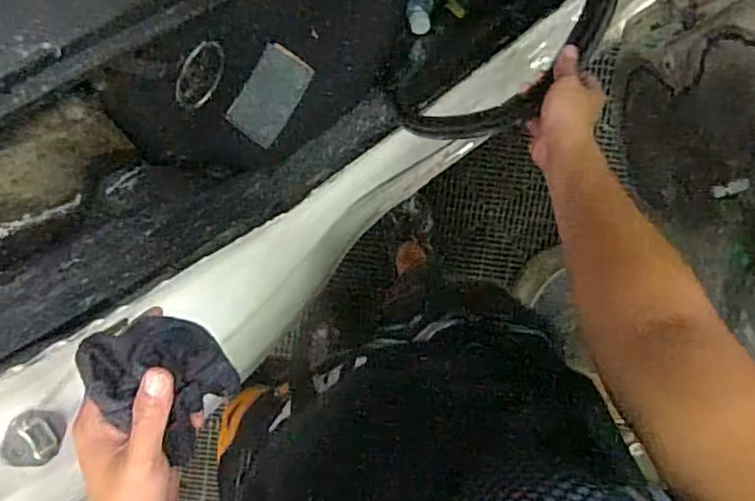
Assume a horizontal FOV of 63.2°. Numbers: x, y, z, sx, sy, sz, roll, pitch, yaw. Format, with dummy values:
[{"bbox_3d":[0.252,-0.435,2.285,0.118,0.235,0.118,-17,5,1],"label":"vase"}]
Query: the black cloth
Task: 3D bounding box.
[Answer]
[{"bbox_3d":[-0.145,0.088,0.425,0.065,0.063,0.102,-39,97,4],"label":"black cloth"}]

